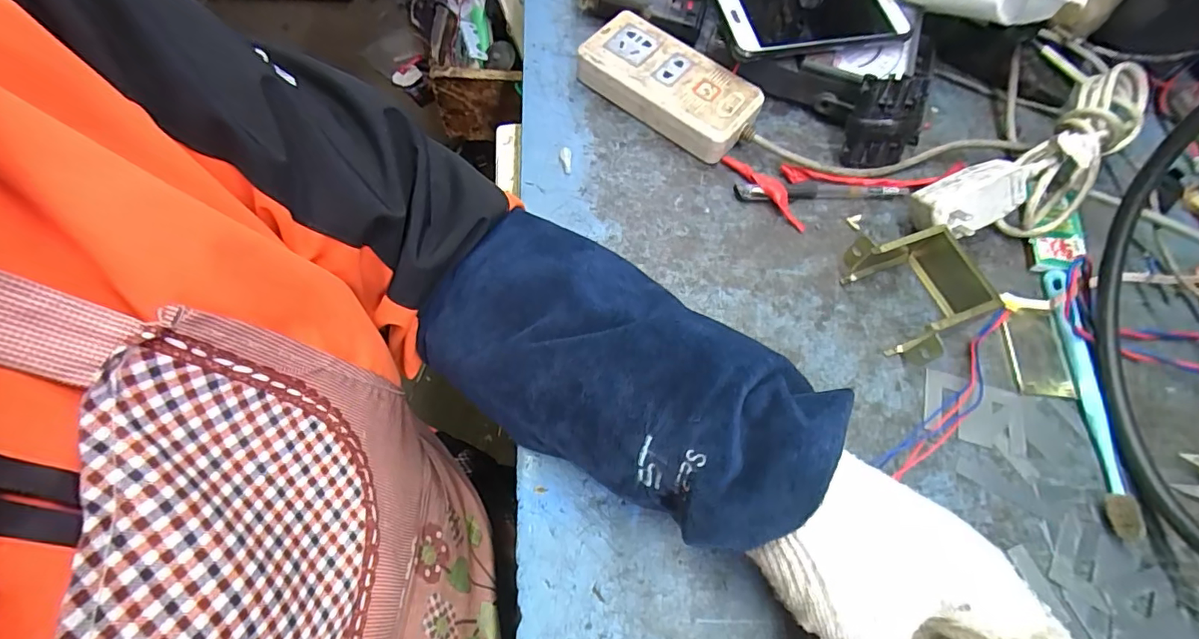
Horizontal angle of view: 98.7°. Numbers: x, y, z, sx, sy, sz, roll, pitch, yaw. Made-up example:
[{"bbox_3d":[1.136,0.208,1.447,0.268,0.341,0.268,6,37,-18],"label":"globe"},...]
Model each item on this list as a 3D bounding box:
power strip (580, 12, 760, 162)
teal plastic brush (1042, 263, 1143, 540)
[{"bbox_3d":[0.059,-0.193,0.431,0.147,0.038,0.064,37,70,13],"label":"power strip"},{"bbox_3d":[0.325,0.047,0.342,0.022,0.021,0.182,5,66,0],"label":"teal plastic brush"}]

